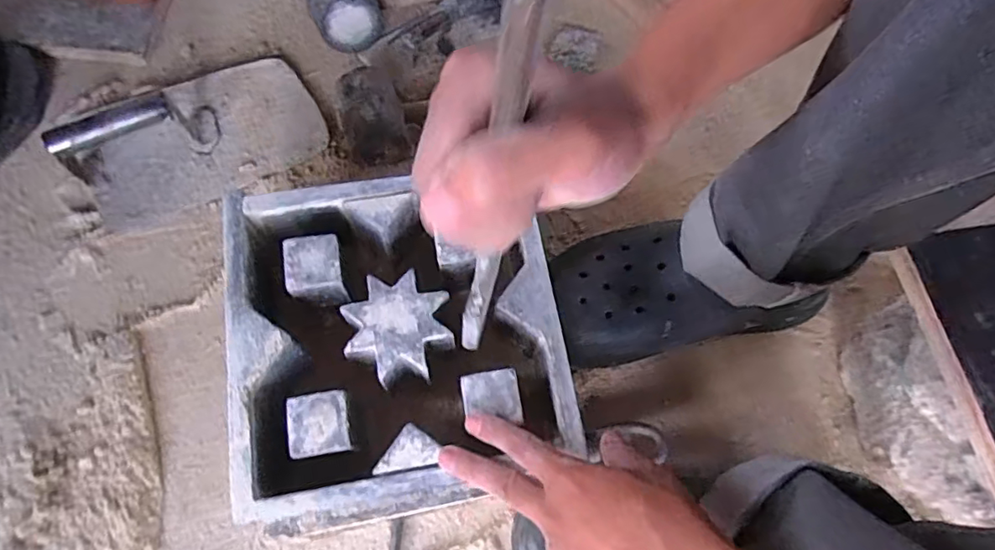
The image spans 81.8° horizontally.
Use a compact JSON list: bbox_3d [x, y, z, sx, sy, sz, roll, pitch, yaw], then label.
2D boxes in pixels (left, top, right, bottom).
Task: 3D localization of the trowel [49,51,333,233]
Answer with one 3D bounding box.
[{"bbox_3d":[-0.293,-0.148,0.553,0.229,0.066,0.143,-25,76,-15],"label":"trowel"}]

